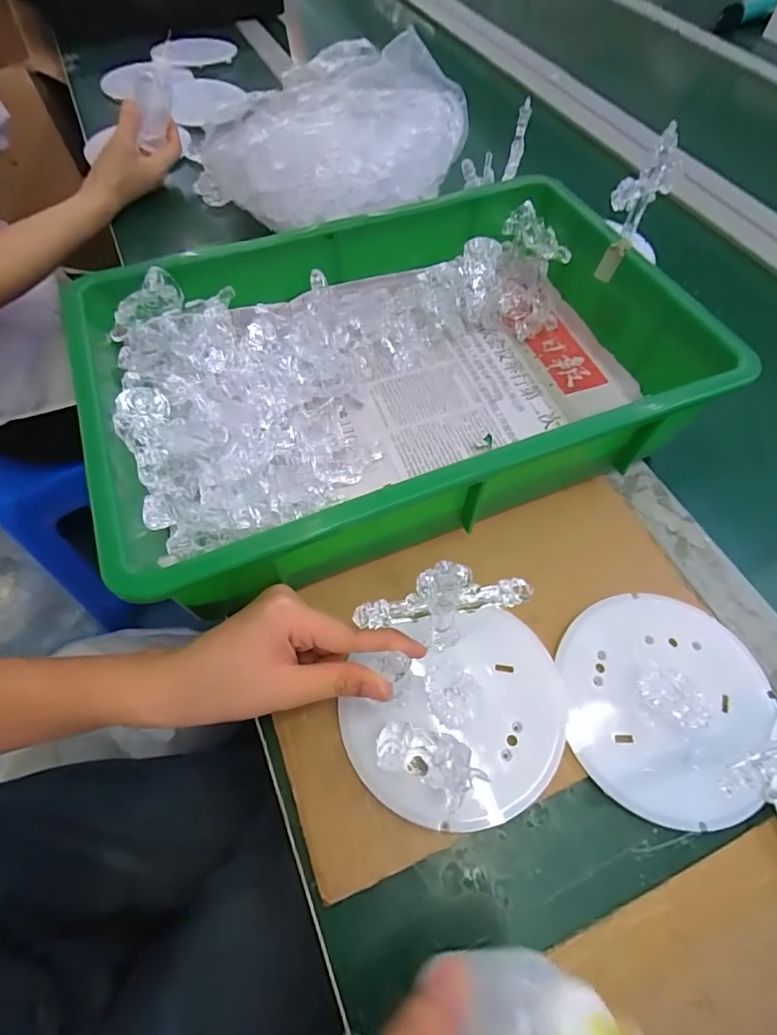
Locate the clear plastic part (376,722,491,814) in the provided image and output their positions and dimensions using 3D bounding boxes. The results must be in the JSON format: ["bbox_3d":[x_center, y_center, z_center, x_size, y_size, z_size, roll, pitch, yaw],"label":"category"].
[{"bbox_3d":[0.022,0.134,0.272,0.056,0.017,0.031,29,63,15],"label":"clear plastic part"}]

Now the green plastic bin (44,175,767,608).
[{"bbox_3d":[0.007,-0.109,0.376,0.399,0.096,0.264,-19,62,-12],"label":"green plastic bin"}]

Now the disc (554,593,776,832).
[{"bbox_3d":[0.169,0.107,0.292,0.122,0.019,0.126,0,60,-1],"label":"disc"}]

